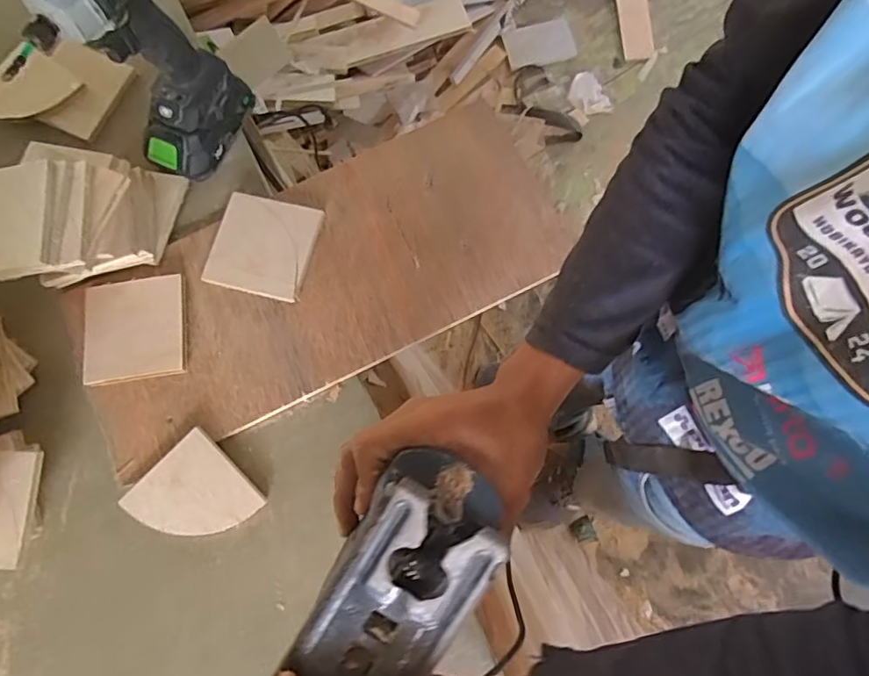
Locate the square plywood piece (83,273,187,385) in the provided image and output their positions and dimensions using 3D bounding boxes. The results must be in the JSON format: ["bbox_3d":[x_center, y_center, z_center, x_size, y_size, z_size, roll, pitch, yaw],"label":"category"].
[{"bbox_3d":[-0.297,-0.010,0.564,0.094,0.009,0.100,-6,75,-4],"label":"square plywood piece"}]

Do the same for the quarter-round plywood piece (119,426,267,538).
[{"bbox_3d":[-0.227,0.150,0.528,0.094,0.013,0.095,44,82,12],"label":"quarter-round plywood piece"}]

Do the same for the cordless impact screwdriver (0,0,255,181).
[{"bbox_3d":[-0.257,-0.246,0.512,0.071,0.222,0.139,28,80,7],"label":"cordless impact screwdriver"}]

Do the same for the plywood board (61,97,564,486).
[{"bbox_3d":[-0.117,-0.062,0.583,0.496,0.012,0.211,-26,79,-4],"label":"plywood board"}]

